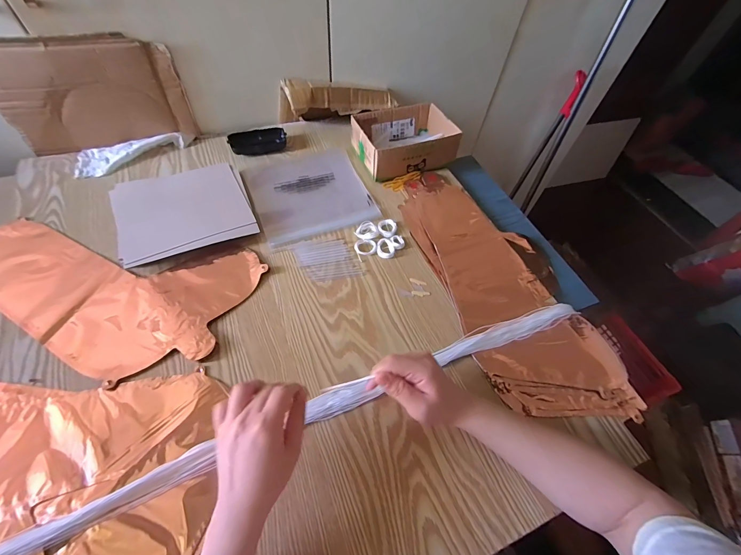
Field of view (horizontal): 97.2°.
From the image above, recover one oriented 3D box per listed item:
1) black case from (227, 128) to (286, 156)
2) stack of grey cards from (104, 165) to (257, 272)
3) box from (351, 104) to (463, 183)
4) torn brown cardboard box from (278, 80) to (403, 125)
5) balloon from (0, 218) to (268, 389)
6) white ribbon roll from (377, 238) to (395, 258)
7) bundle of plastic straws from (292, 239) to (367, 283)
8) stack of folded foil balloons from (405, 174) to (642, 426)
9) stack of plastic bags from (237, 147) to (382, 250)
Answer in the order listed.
[{"bbox_3d":[-0.224,-0.273,0.654,0.107,0.026,0.042,-14,58,-13],"label":"black case"},{"bbox_3d":[-0.307,-0.115,0.541,0.196,0.021,0.173,-19,60,-16],"label":"stack of grey cards"},{"bbox_3d":[0.065,-0.269,0.644,0.181,0.065,0.134,-18,59,-16],"label":"box"},{"bbox_3d":[-0.068,-0.382,0.701,0.251,0.082,0.070,-19,60,-16],"label":"torn brown cardboard box"},{"bbox_3d":[-0.381,-0.003,0.468,0.395,0.013,0.225,21,57,10],"label":"balloon"},{"bbox_3d":[0.025,-0.048,0.532,0.030,0.008,0.033,2,56,-3],"label":"white ribbon roll"},{"bbox_3d":[-0.065,-0.030,0.519,0.098,0.004,0.080,-10,57,-11],"label":"bundle of plastic straws"},{"bbox_3d":[0.208,-0.007,0.516,0.202,0.020,0.451,-14,58,-13],"label":"stack of folded foil balloons"},{"bbox_3d":[-0.112,-0.159,0.600,0.201,0.008,0.205,-19,60,-16],"label":"stack of plastic bags"}]

